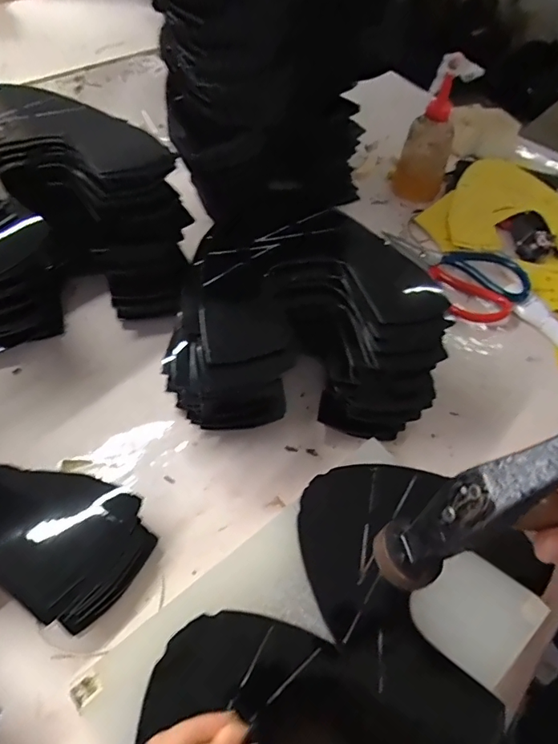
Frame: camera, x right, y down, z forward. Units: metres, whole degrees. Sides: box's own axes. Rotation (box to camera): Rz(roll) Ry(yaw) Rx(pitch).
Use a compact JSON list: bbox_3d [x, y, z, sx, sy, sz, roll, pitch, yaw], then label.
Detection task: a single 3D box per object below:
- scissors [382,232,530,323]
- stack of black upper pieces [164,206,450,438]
[{"bbox_3d":[0.212,-0.127,0.542,0.097,0.023,0.166,-17,57,-18],"label":"scissors"},{"bbox_3d":[0.015,-0.044,0.410,0.217,0.121,0.192,-5,54,-10],"label":"stack of black upper pieces"}]

